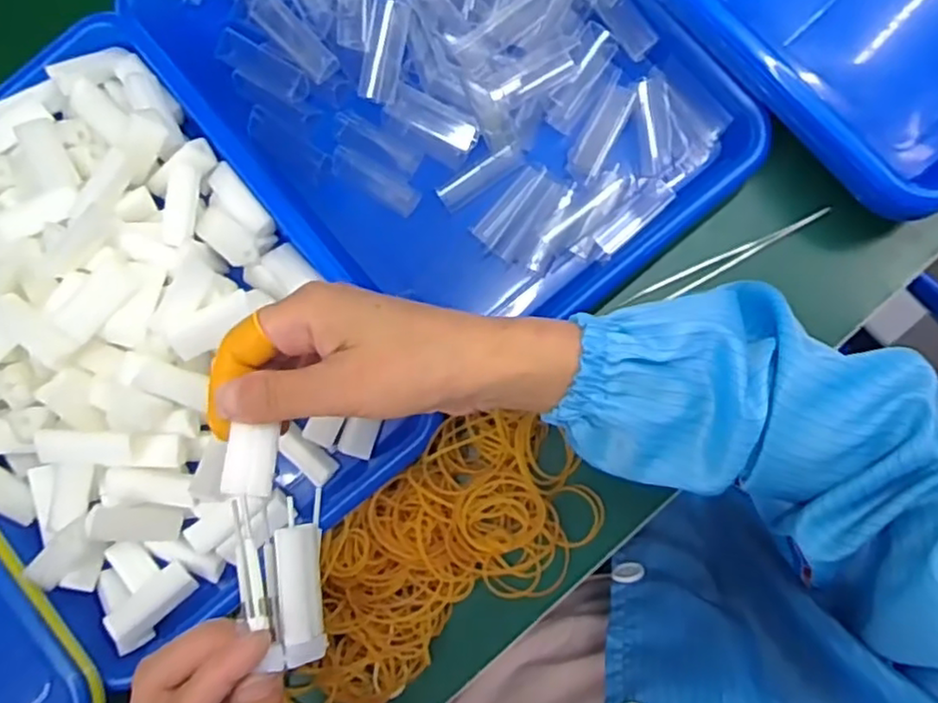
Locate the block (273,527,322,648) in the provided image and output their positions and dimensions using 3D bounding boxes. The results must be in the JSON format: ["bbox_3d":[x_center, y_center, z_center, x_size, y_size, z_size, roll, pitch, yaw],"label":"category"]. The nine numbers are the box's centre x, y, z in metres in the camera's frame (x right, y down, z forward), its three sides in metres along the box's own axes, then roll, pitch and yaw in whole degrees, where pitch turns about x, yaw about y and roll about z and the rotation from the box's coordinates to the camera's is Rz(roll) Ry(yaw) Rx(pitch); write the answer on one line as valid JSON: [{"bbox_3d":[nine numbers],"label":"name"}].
[{"bbox_3d":[-0.070,0.096,0.279,0.014,0.016,0.046,-7,83,4],"label":"block"}]

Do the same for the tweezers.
[{"bbox_3d":[0.150,-0.053,0.387,0.121,0.008,0.011,-25,82,2],"label":"tweezers"}]

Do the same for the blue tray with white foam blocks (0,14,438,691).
[{"bbox_3d":[-0.199,-0.014,0.374,0.229,0.056,0.319,-39,82,0],"label":"blue tray with white foam blocks"}]

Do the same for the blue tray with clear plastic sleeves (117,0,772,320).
[{"bbox_3d":[-0.018,-0.167,0.390,0.231,0.031,0.320,-40,82,0],"label":"blue tray with clear plastic sleeves"}]

